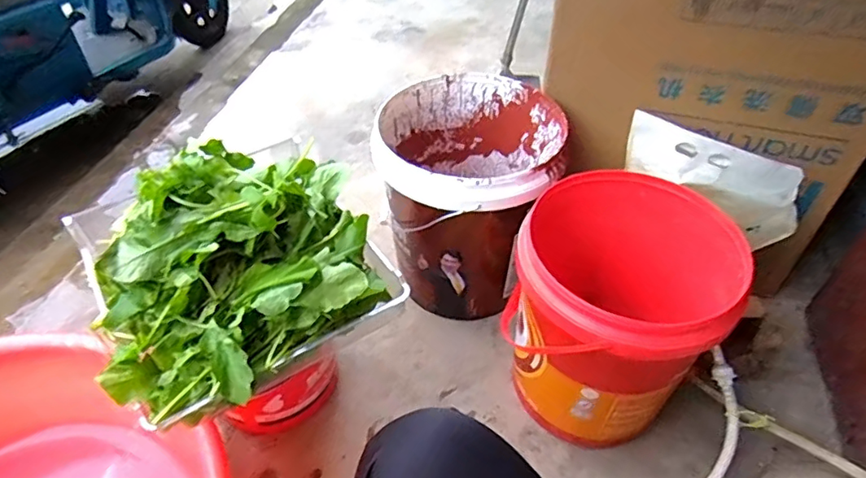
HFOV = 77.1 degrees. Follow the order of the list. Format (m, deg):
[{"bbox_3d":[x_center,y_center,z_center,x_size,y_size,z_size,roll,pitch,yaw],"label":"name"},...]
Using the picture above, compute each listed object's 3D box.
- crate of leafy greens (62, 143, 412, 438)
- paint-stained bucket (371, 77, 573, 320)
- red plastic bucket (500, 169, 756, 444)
[{"bbox_3d":[-0.268,-0.007,0.728,0.364,0.184,0.398,-20,49,-20],"label":"crate of leafy greens"},{"bbox_3d":[0.062,-0.076,1.081,0.324,0.385,0.338,1,45,-1],"label":"paint-stained bucket"},{"bbox_3d":[0.283,0.129,0.883,0.295,0.380,0.307,1,45,-1],"label":"red plastic bucket"}]

